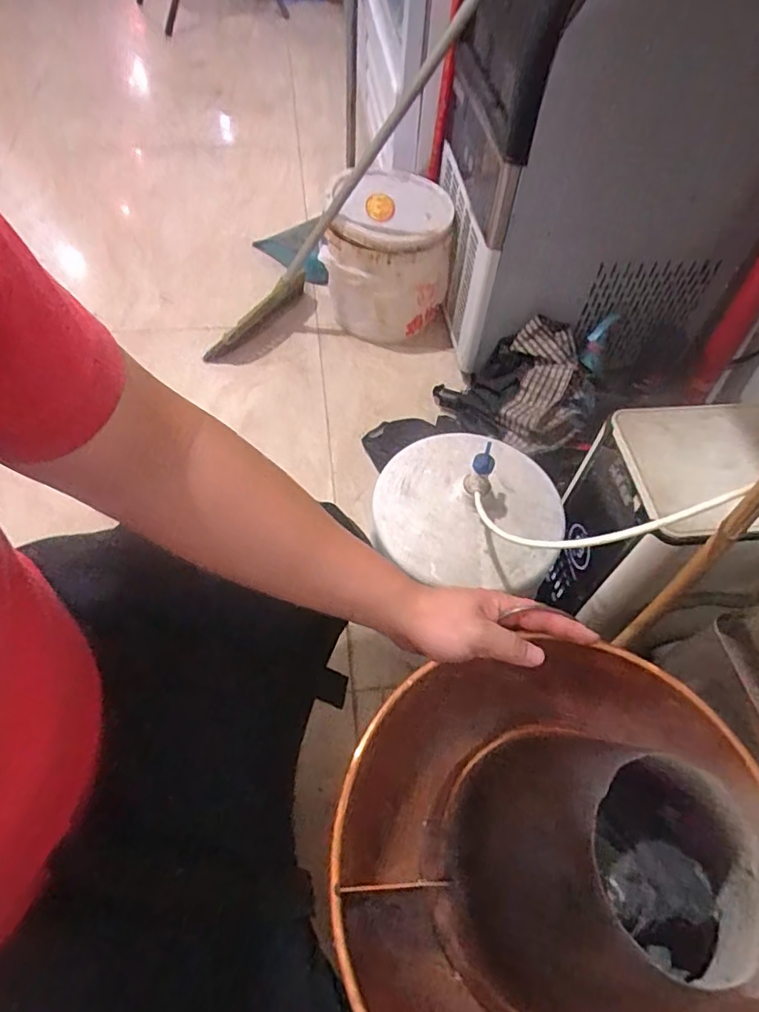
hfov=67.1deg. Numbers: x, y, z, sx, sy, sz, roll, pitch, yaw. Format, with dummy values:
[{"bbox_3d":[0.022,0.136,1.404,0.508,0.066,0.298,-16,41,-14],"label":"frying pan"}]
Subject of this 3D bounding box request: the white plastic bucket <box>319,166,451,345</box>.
[{"bbox_3d":[0.020,-0.539,1.269,0.261,0.286,0.266,2,57,-3],"label":"white plastic bucket"}]

